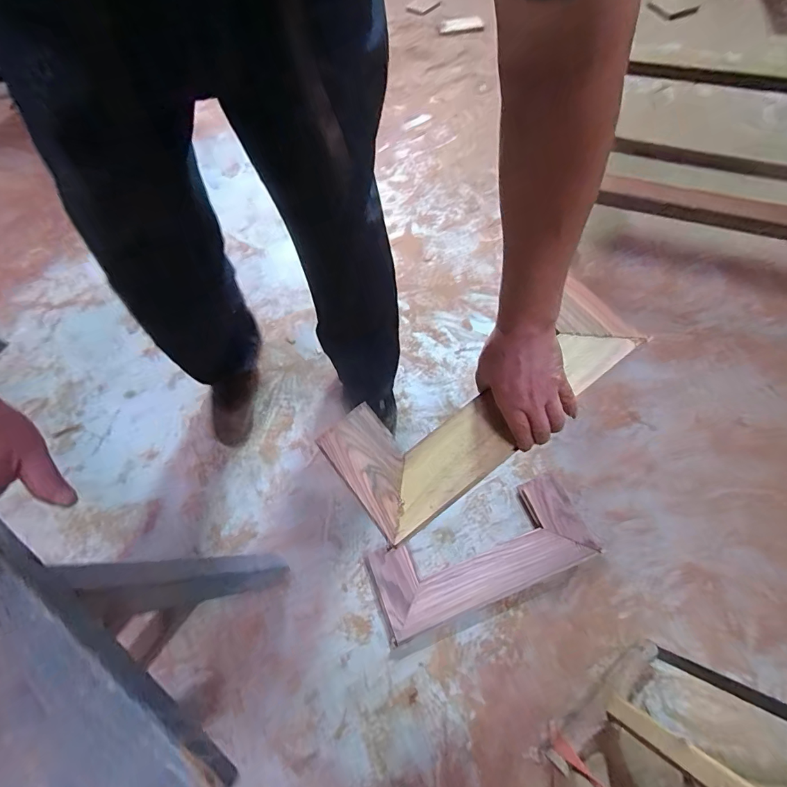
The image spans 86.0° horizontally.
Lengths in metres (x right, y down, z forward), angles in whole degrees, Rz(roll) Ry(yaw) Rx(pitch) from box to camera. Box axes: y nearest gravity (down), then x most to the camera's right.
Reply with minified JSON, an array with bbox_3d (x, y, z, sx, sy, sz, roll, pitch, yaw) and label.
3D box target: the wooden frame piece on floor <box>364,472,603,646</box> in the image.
[{"bbox_3d":[0.171,0.292,0.787,0.383,0.028,0.178,-21,63,-8],"label":"wooden frame piece on floor"}]

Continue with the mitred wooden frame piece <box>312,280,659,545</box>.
[{"bbox_3d":[0.112,0.012,0.515,0.391,0.029,0.153,-31,65,-6],"label":"mitred wooden frame piece"}]

